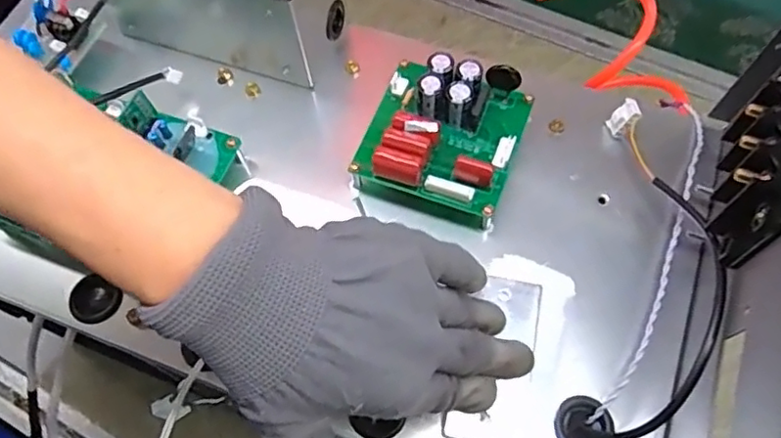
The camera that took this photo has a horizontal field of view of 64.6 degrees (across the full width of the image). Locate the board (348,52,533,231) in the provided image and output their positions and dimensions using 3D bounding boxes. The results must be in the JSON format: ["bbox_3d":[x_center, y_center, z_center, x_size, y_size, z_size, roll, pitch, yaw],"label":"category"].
[{"bbox_3d":[0.030,-0.051,0.360,0.088,0.038,0.095,20,68,12],"label":"board"}]

